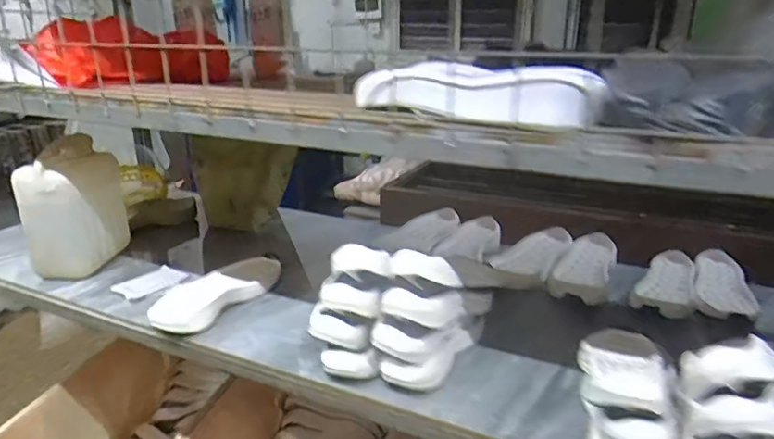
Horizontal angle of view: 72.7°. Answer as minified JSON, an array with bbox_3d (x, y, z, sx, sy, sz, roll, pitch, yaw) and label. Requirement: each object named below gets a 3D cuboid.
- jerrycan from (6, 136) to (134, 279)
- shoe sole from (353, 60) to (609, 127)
[{"bbox_3d":[-0.648,-0.019,1.104,0.139,0.254,0.201,-3,20,-9],"label":"jerrycan"},{"bbox_3d":[0.097,-0.143,0.582,0.266,0.064,0.093,9,21,23],"label":"shoe sole"}]

